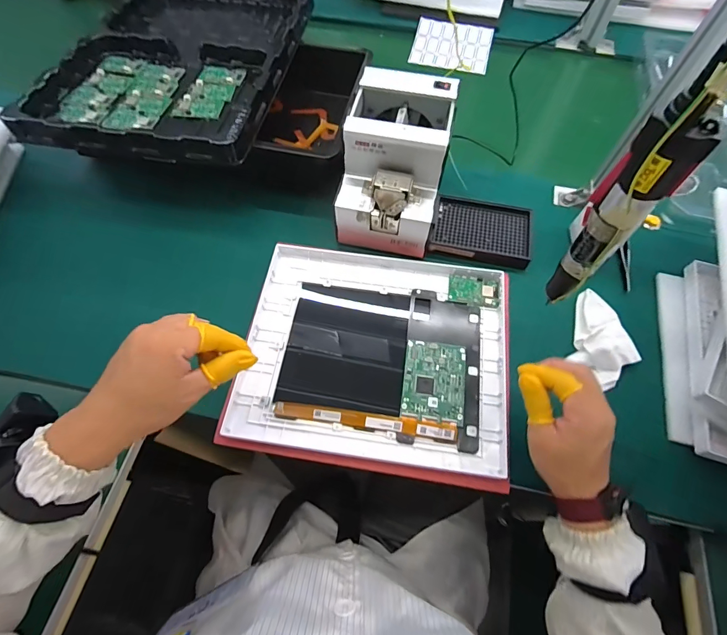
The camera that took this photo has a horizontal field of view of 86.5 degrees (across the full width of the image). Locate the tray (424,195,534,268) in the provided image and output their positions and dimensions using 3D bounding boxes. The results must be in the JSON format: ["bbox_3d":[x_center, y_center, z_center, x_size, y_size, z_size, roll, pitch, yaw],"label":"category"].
[{"bbox_3d":[0.166,-0.122,0.543,0.137,0.015,0.097,11,64,5],"label":"tray"}]

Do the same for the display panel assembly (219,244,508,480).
[{"bbox_3d":[0.016,0.037,0.470,0.304,0.018,0.252,7,65,4],"label":"display panel assembly"}]

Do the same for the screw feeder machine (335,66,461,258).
[{"bbox_3d":[0.044,-0.197,0.509,0.130,0.140,0.177,10,64,5],"label":"screw feeder machine"}]

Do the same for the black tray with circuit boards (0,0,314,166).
[{"bbox_3d":[-0.269,-0.423,0.604,0.306,0.053,0.489,9,63,4],"label":"black tray with circuit boards"}]

